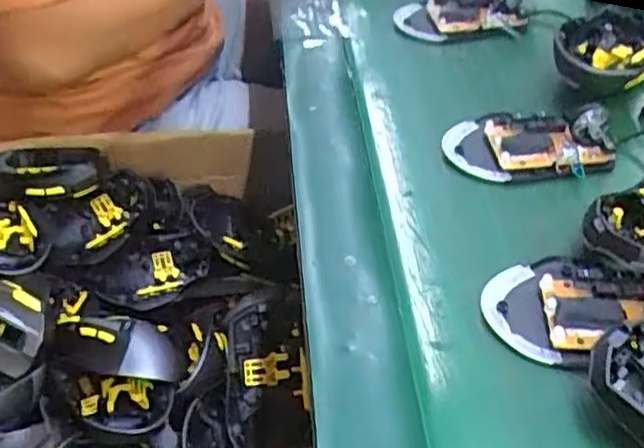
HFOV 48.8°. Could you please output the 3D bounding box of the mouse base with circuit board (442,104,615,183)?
[{"bbox_3d":[0.138,-0.059,0.474,0.105,0.030,0.055,0,43,-1],"label":"mouse base with circuit board"}]

